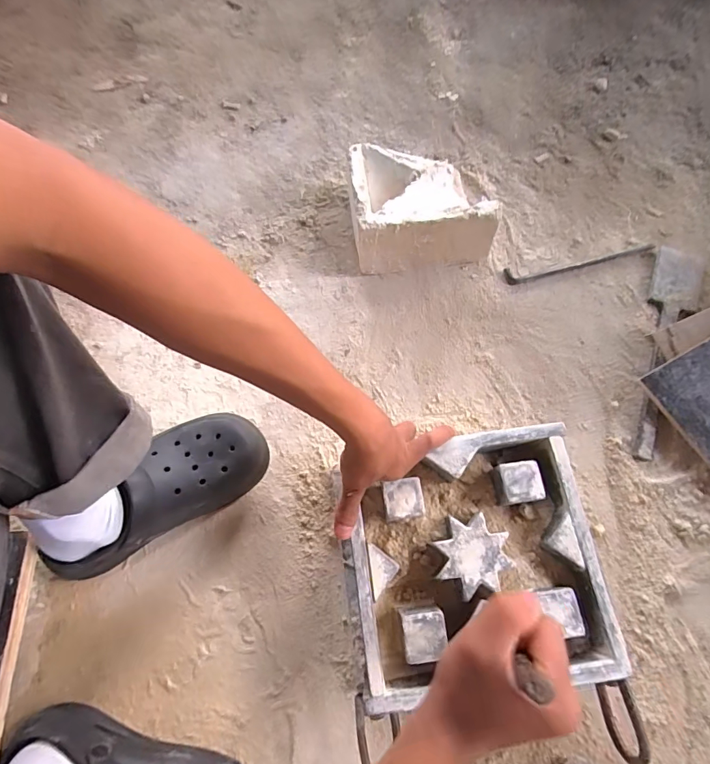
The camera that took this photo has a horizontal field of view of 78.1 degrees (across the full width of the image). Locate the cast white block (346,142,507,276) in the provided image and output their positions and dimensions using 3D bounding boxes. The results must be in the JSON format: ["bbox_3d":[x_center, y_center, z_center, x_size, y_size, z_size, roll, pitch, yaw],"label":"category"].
[{"bbox_3d":[0.092,-0.272,0.662,0.195,0.098,0.178,-7,69,-1],"label":"cast white block"}]

